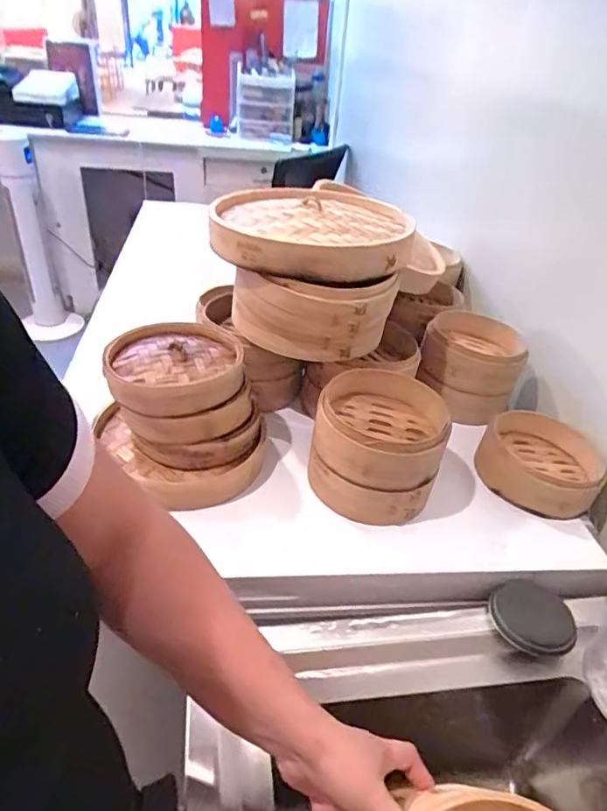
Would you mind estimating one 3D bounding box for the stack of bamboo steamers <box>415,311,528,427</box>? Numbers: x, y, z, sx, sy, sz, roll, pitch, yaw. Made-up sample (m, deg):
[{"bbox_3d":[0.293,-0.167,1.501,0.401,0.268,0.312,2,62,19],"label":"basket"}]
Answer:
[{"bbox_3d":[0.242,-0.058,0.778,0.133,0.111,0.126,16,36,13],"label":"stack of bamboo steamers"}]

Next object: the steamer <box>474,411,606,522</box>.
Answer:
[{"bbox_3d":[0.297,0.065,0.656,0.134,0.066,0.121,24,39,23],"label":"steamer"}]

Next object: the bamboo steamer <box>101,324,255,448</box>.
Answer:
[{"bbox_3d":[-0.139,-0.031,0.595,0.144,0.070,0.148,-4,37,-15],"label":"bamboo steamer"}]

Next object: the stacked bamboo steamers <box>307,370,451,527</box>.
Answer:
[{"bbox_3d":[0.082,0.046,0.605,0.133,0.117,0.144,12,36,8],"label":"stacked bamboo steamers"}]

